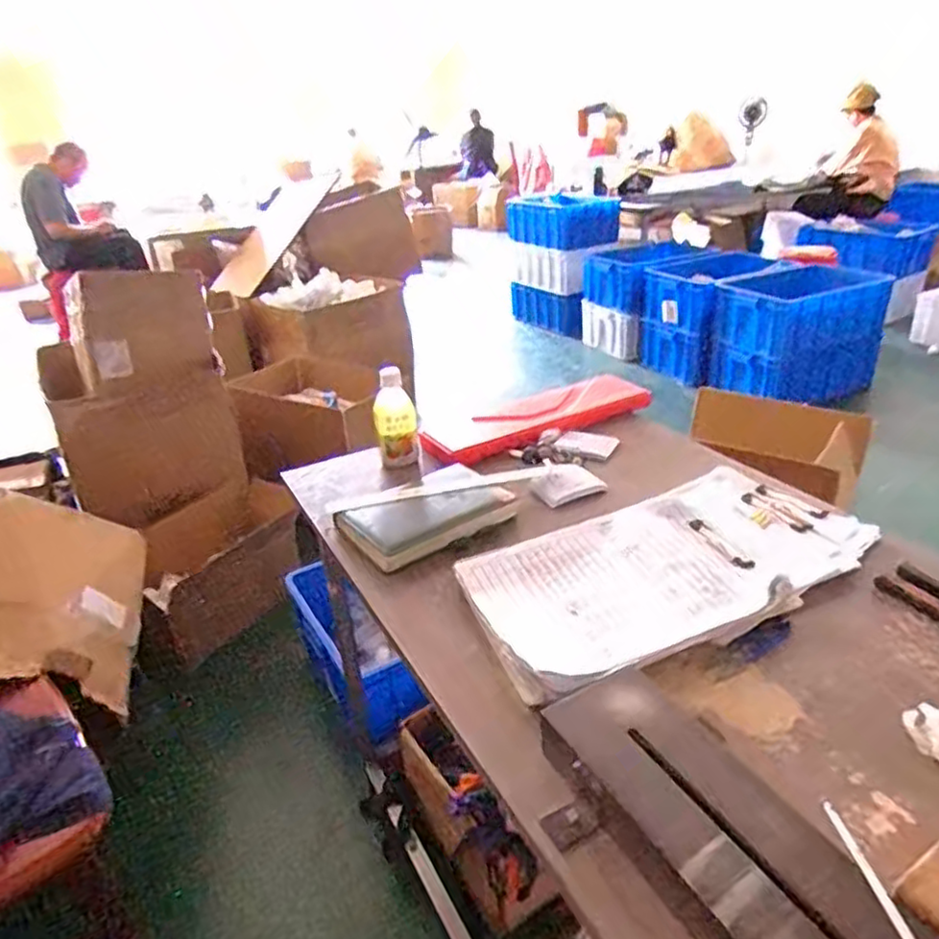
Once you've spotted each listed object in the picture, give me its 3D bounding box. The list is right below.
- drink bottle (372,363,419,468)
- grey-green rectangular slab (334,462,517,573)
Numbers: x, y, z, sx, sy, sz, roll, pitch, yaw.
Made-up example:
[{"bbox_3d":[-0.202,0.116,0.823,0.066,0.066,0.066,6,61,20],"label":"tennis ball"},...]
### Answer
[{"bbox_3d":[-0.115,-0.075,1.051,0.063,0.152,0.054,-6,28,-4],"label":"drink bottle"},{"bbox_3d":[-0.060,0.056,0.879,0.201,0.022,0.135,-23,40,-24],"label":"grey-green rectangular slab"}]

